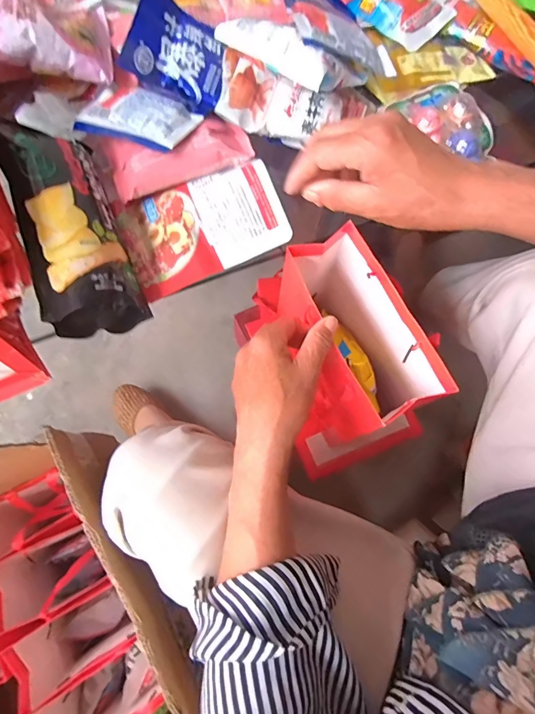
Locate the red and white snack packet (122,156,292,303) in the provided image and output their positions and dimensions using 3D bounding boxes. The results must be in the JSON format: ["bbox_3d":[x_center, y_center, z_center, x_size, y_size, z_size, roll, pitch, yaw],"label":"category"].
[{"bbox_3d":[-0.062,-0.126,0.364,0.145,0.020,0.100,-26,80,2],"label":"red and white snack packet"}]

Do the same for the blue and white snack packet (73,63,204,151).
[{"bbox_3d":[-0.124,-0.242,0.384,0.112,0.022,0.080,28,74,7],"label":"blue and white snack packet"}]

